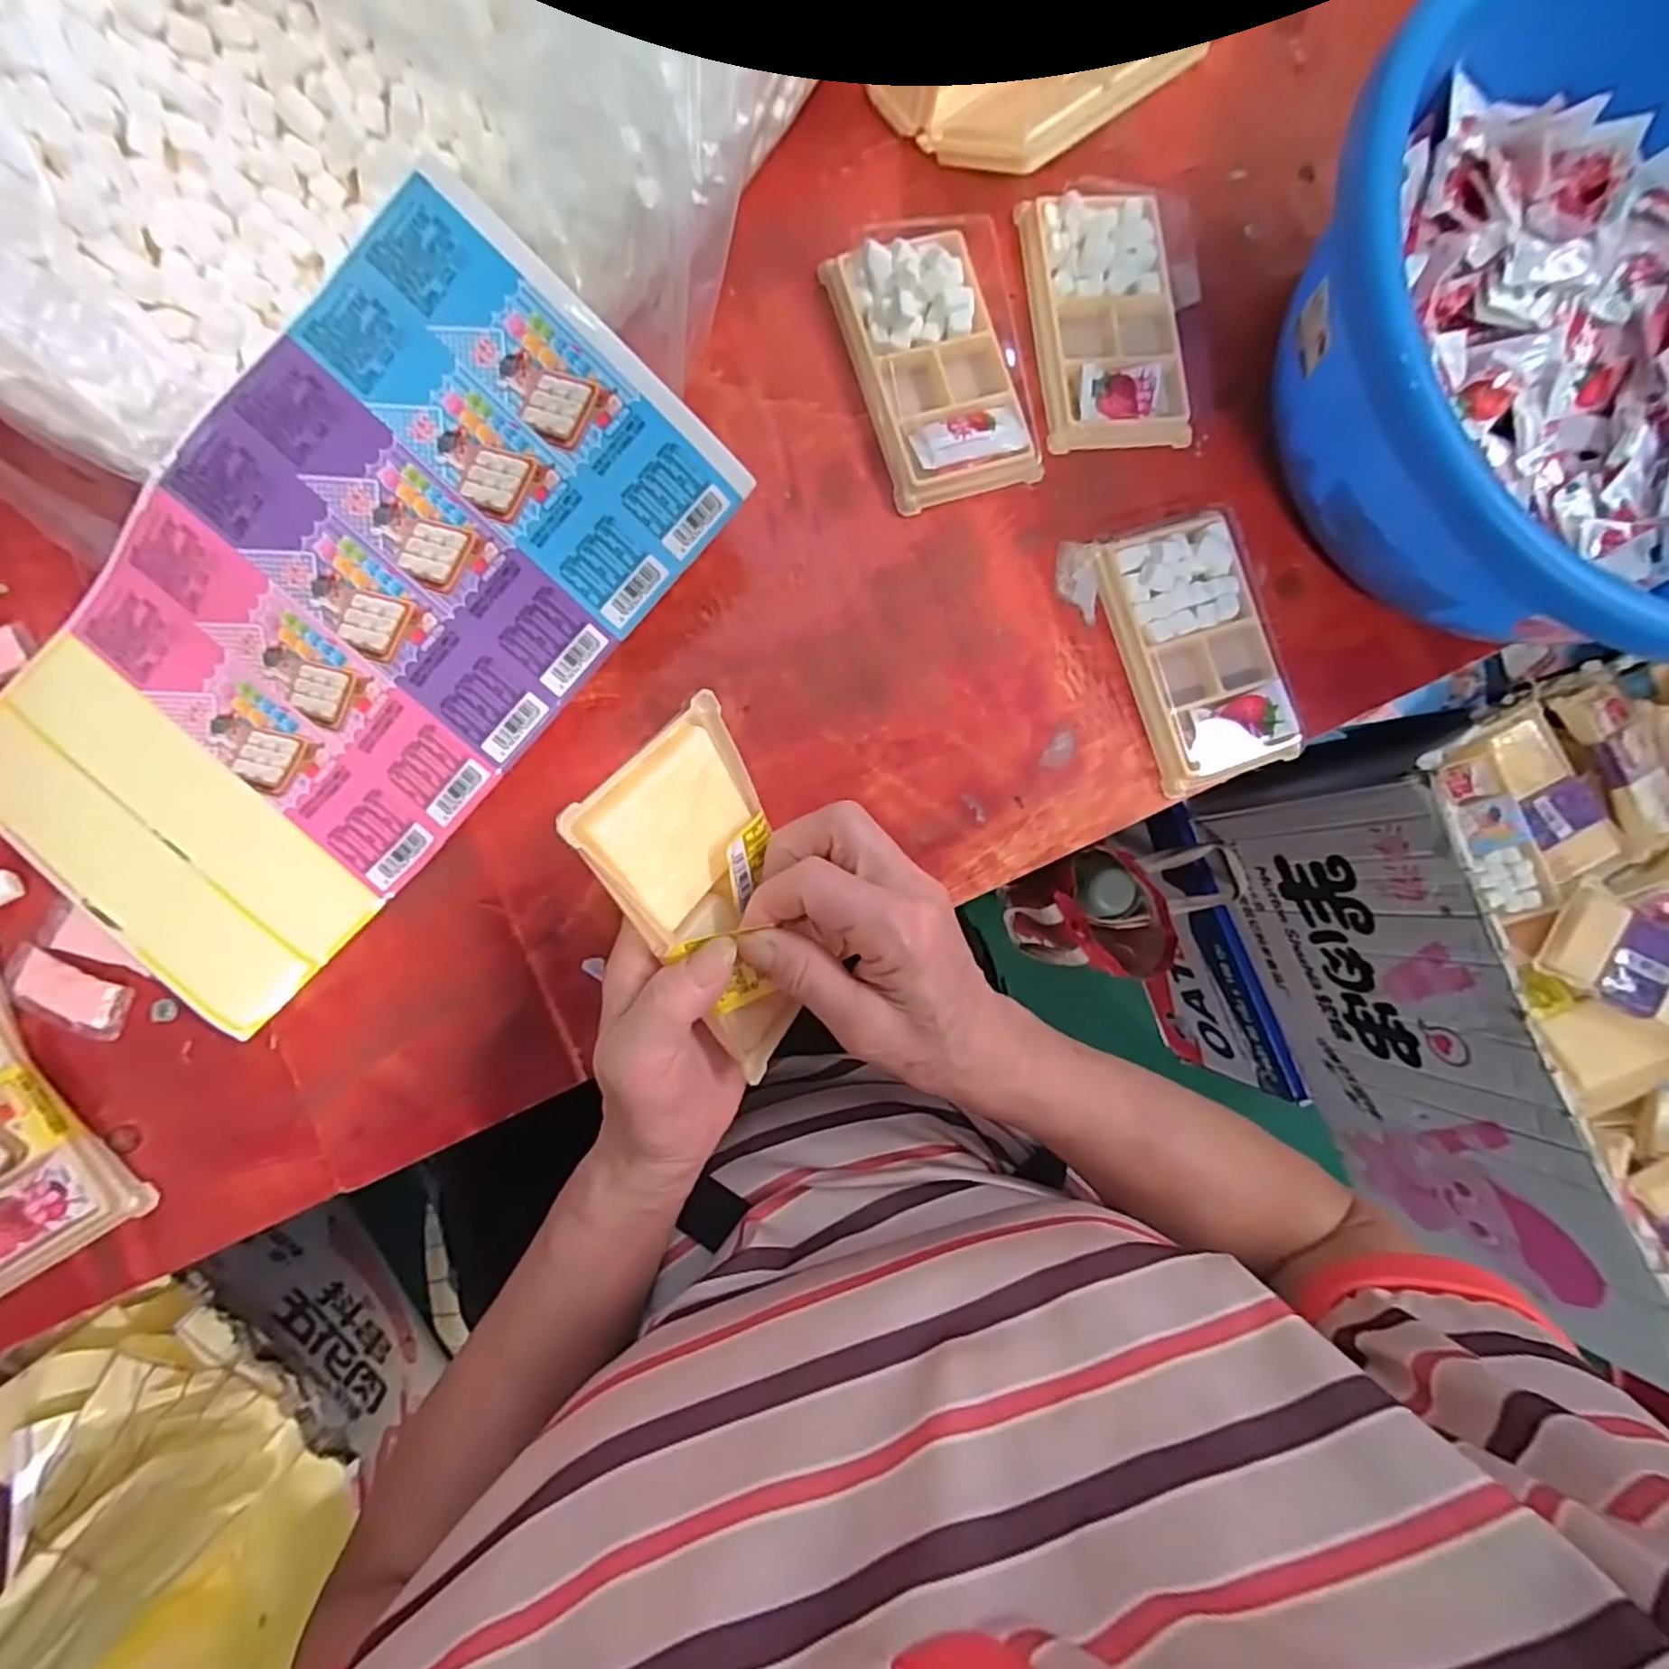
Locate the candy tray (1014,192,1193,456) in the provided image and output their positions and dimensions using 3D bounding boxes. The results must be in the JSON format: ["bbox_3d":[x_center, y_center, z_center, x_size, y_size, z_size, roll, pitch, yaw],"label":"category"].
[{"bbox_3d":[0.145,-0.274,0.381,0.075,0.016,0.132,-7,86,-7],"label":"candy tray"}]

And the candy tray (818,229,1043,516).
[{"bbox_3d":[0.052,-0.240,0.366,0.075,0.021,0.134,-17,87,-7],"label":"candy tray"}]

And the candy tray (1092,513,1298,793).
[{"bbox_3d":[0.190,-0.096,0.372,0.074,0.017,0.136,-18,88,-7],"label":"candy tray"}]

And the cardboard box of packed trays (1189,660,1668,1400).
[{"bbox_3d":[0.675,0.130,0.659,0.366,0.286,0.540,-23,88,-7],"label":"cardboard box of packed trays"}]

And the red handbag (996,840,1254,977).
[{"bbox_3d":[0.336,0.094,0.886,0.183,0.257,0.141,2,85,-6],"label":"red handbag"}]

